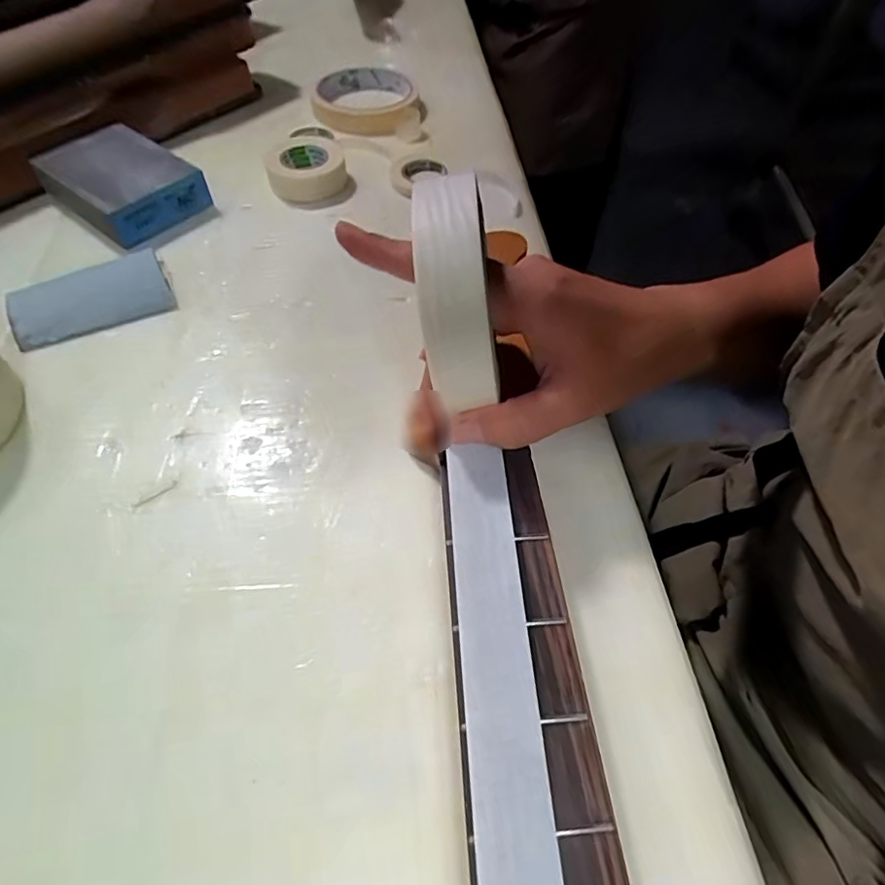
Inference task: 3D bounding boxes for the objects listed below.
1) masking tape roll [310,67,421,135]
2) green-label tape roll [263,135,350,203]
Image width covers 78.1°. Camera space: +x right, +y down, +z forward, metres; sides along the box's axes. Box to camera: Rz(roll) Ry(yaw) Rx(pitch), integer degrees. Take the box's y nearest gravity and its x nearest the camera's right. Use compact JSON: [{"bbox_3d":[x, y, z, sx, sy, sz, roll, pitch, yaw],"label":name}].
[{"bbox_3d":[-0.064,-0.287,0.457,0.085,0.021,0.085,1,55,-1],"label":"masking tape roll"},{"bbox_3d":[-0.100,-0.202,0.401,0.054,0.024,0.062,-9,56,-8],"label":"green-label tape roll"}]

